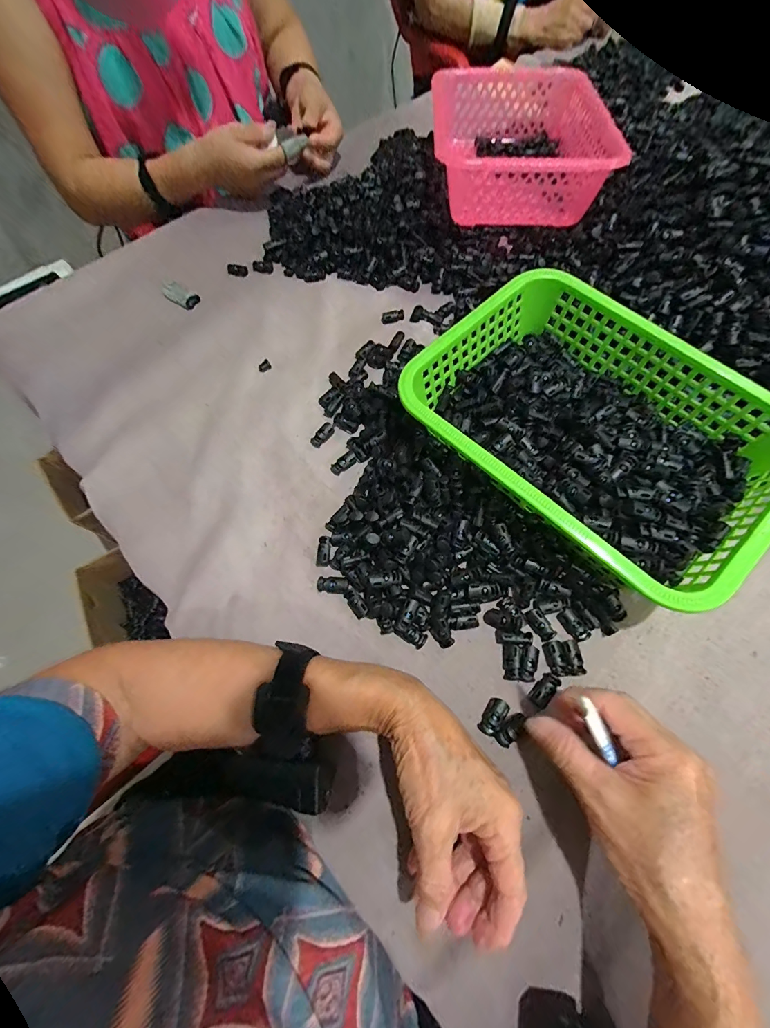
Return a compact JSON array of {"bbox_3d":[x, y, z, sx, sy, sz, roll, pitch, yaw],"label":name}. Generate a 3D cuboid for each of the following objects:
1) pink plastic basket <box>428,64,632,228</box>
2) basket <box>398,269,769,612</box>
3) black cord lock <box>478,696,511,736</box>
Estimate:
[{"bbox_3d":[0.171,-0.499,0.533,0.202,0.103,0.291,0,67,3],"label":"pink plastic basket"},{"bbox_3d":[0.180,-0.075,0.354,0.295,0.082,0.211,41,74,17],"label":"basket"},{"bbox_3d":[0.085,0.157,0.301,0.014,0.008,0.028,33,72,15],"label":"black cord lock"}]

